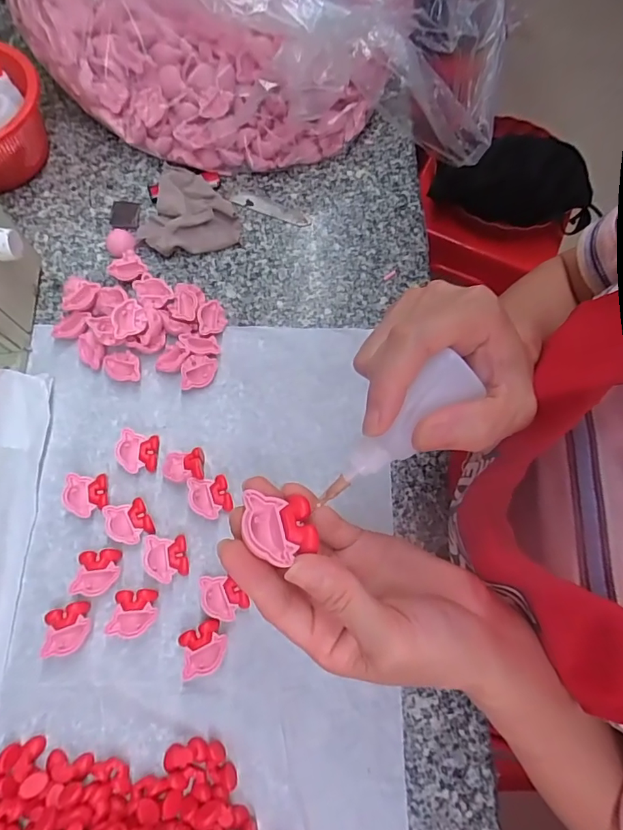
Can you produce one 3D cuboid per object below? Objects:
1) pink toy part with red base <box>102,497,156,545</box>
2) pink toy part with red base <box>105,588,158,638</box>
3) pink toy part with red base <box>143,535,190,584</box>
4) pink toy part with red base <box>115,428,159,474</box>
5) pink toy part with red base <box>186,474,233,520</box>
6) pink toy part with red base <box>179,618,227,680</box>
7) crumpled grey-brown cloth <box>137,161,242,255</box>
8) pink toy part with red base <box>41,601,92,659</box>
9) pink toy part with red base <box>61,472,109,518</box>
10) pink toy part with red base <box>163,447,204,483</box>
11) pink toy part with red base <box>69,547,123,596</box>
[{"bbox_3d":[-0.149,0.087,0.375,0.032,0.015,0.035,-24,74,-10],"label":"pink toy part with red base"},{"bbox_3d":[-0.135,0.151,0.353,0.031,0.017,0.033,7,71,0],"label":"pink toy part with red base"},{"bbox_3d":[-0.115,0.114,0.367,0.032,0.015,0.036,-10,72,-6],"label":"pink toy part with red base"},{"bbox_3d":[-0.148,0.032,0.393,0.033,0.017,0.034,9,71,0],"label":"pink toy part with red base"},{"bbox_3d":[-0.084,0.069,0.383,0.033,0.015,0.034,-9,71,-6],"label":"pink toy part with red base"},{"bbox_3d":[-0.081,0.175,0.345,0.034,0.013,0.034,-18,73,-9],"label":"pink toy part with red base"},{"bbox_3d":[-0.130,-0.212,0.475,0.098,0.022,0.095,-13,72,-7],"label":"crumpled grey-brown cloth"},{"bbox_3d":[-0.184,0.162,0.348,0.031,0.017,0.034,-10,72,-6],"label":"pink toy part with red base"},{"bbox_3d":[-0.185,0.067,0.380,0.035,0.017,0.035,1,71,-2],"label":"pink toy part with red base"},{"bbox_3d":[-0.108,0.043,0.389,0.036,0.022,0.028,-5,71,-4],"label":"pink toy part with red base"},{"bbox_3d":[-0.167,0.123,0.361,0.033,0.015,0.034,1,71,-2],"label":"pink toy part with red base"}]

